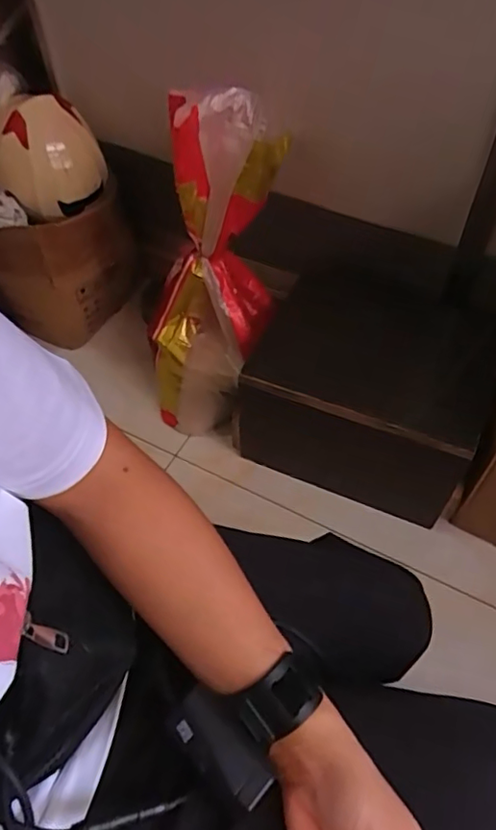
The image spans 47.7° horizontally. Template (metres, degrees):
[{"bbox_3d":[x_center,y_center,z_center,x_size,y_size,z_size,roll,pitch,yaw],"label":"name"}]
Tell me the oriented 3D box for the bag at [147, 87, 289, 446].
[{"bbox_3d":[-0.081,-0.239,1.040,0.205,0.624,0.184,18,33,14],"label":"bag"}]

